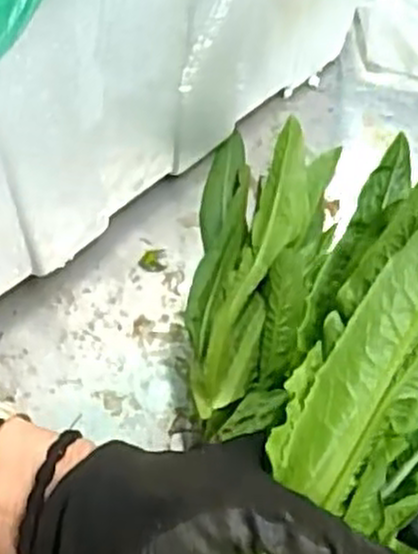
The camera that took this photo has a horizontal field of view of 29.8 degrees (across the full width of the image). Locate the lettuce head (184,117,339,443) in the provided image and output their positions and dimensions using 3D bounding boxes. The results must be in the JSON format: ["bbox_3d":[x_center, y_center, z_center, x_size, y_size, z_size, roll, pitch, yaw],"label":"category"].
[{"bbox_3d":[0.034,-0.009,0.514,0.089,0.049,0.217,5,63,1],"label":"lettuce head"}]

